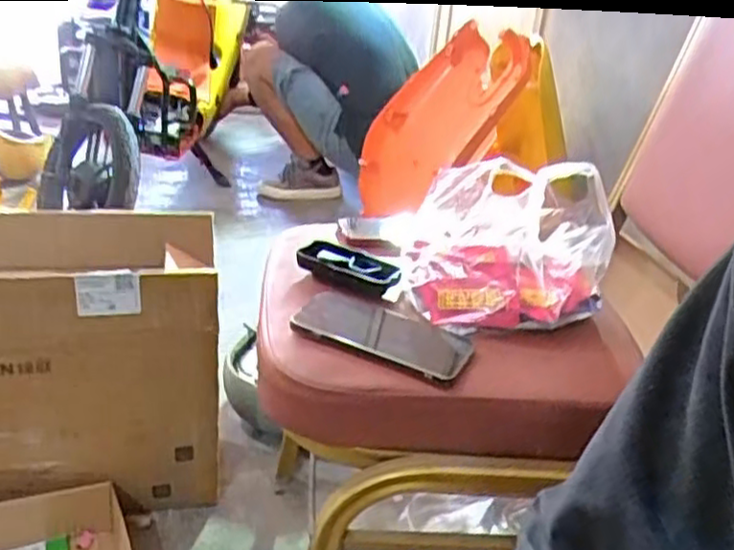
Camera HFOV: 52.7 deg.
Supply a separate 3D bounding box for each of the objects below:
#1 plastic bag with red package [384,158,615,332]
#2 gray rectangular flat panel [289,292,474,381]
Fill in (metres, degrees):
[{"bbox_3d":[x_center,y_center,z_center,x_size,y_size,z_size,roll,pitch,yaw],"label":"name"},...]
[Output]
[{"bbox_3d":[0.146,-0.036,0.781,0.211,0.142,0.164,11,26,10],"label":"plastic bag with red package"},{"bbox_3d":[0.017,0.055,0.720,0.169,0.015,0.097,14,26,14],"label":"gray rectangular flat panel"}]

